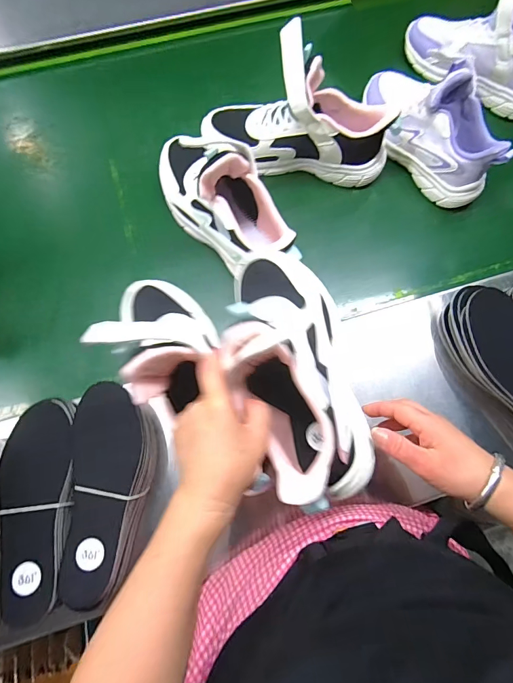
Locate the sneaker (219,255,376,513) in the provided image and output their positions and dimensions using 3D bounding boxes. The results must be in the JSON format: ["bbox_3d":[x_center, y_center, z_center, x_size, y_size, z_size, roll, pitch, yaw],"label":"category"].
[{"bbox_3d":[0.047,0.018,0.363,0.095,0.083,0.247,-10,65,-3],"label":"sneaker"}]

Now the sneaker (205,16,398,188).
[{"bbox_3d":[0.057,-0.299,0.510,0.261,0.151,0.080,6,77,0],"label":"sneaker"}]

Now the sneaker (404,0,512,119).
[{"bbox_3d":[0.349,-0.449,0.564,0.236,0.137,0.080,27,78,5],"label":"sneaker"}]

